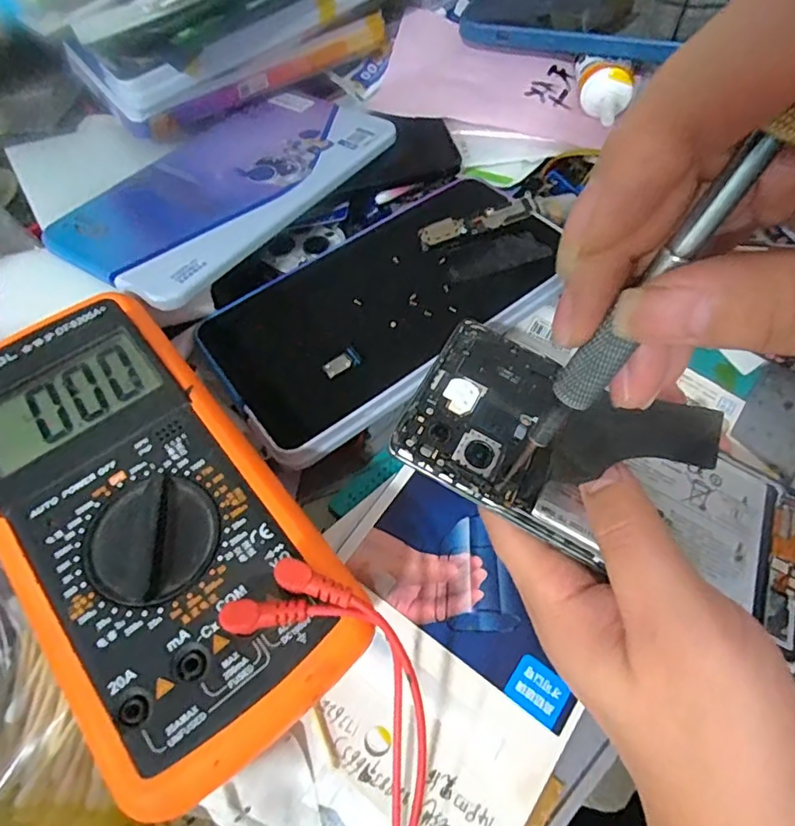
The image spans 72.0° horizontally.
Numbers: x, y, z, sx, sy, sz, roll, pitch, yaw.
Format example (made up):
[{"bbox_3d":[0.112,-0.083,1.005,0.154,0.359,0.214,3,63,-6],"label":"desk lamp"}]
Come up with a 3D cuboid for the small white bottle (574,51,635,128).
[{"bbox_3d":[0.127,-0.198,0.333,0.027,0.024,0.056,-1,61,2],"label":"small white bottle"}]

